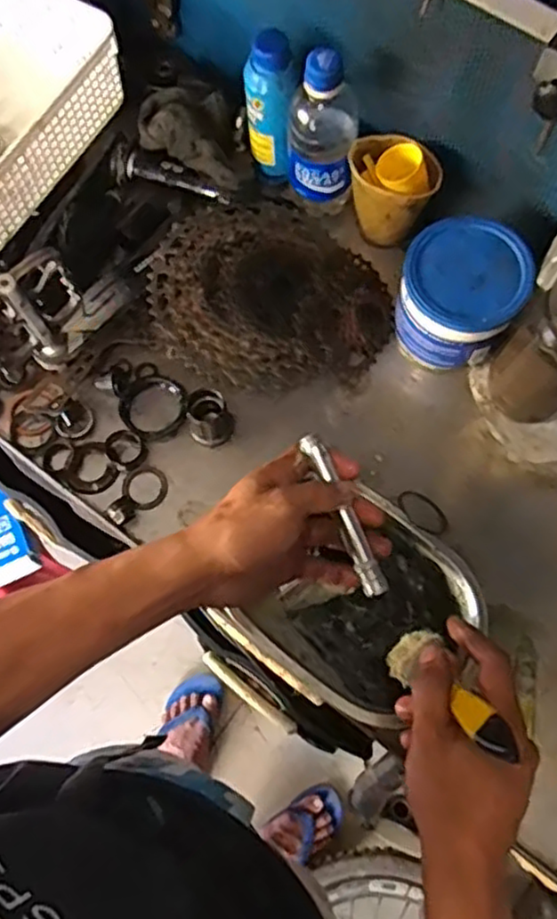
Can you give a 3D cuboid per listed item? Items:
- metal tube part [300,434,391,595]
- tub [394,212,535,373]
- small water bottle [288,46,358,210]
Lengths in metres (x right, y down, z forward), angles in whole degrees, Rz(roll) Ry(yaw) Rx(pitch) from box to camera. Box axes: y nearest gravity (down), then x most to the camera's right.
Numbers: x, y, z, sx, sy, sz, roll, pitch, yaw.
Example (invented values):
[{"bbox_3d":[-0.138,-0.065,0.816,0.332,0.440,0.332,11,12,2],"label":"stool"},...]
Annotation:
[{"bbox_3d":[0.048,0.039,0.497,0.017,0.013,0.124,-23,86,-7],"label":"metal tube part"},{"bbox_3d":[0.158,-0.141,0.608,0.099,0.094,0.104,0,71,1],"label":"tub"},{"bbox_3d":[0.040,-0.289,0.617,0.058,0.161,0.047,-2,71,1],"label":"small water bottle"}]

